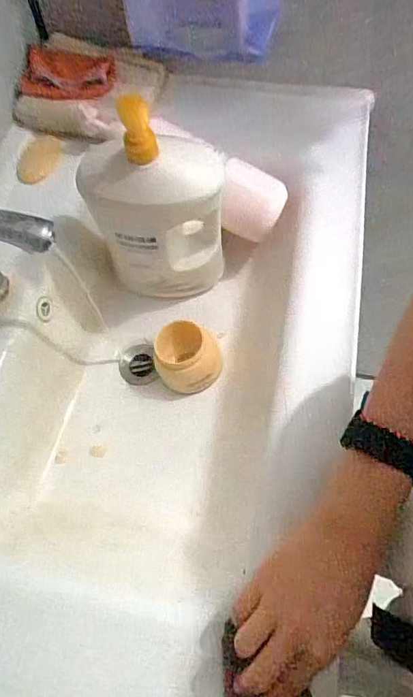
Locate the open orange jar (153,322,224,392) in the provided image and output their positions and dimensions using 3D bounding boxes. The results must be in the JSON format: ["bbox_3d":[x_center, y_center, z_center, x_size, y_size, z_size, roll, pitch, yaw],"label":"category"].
[{"bbox_3d":[-0.023,0.013,0.580,0.076,0.059,0.073,0,63,1],"label":"open orange jar"}]

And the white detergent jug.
[{"bbox_3d":[-0.055,-0.156,0.532,0.147,0.267,0.090,-1,63,0],"label":"white detergent jug"}]

